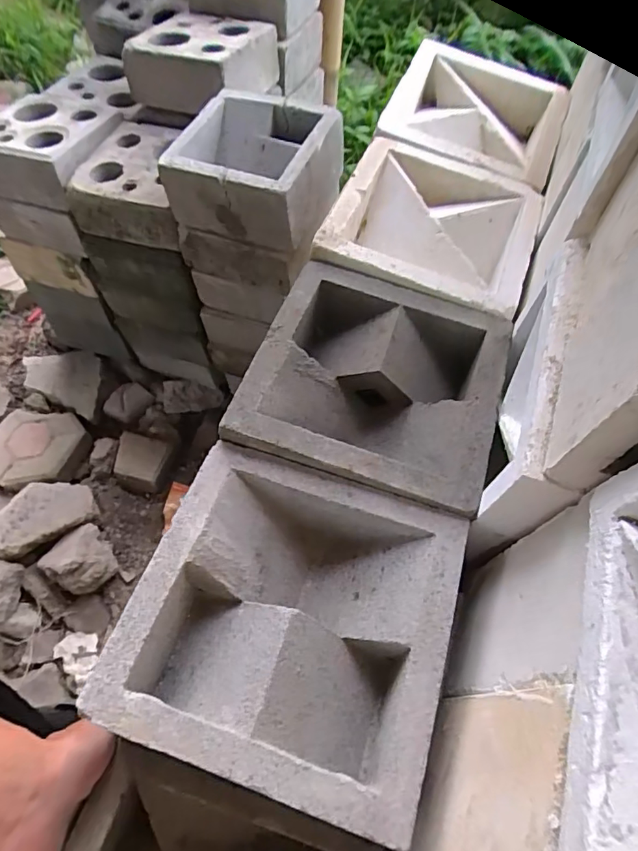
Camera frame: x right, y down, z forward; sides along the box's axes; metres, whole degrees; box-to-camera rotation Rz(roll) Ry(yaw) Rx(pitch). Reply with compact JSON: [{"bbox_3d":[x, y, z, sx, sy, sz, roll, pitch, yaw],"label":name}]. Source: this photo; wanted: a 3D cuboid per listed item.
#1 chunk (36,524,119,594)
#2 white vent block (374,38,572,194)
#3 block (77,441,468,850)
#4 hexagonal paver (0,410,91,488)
[{"bbox_3d":[-0.458,0.264,0.988,0.124,0.082,0.117,1,60,-1],"label":"chunk"},{"bbox_3d":[0.197,-0.385,0.656,0.203,0.065,0.223,18,62,8],"label":"white vent block"},{"bbox_3d":[-0.019,0.133,0.353,0.201,0.076,0.202,17,61,8],"label":"block"},{"bbox_3d":[-0.620,0.048,1.102,0.213,0.052,0.182,6,60,2],"label":"hexagonal paver"}]

